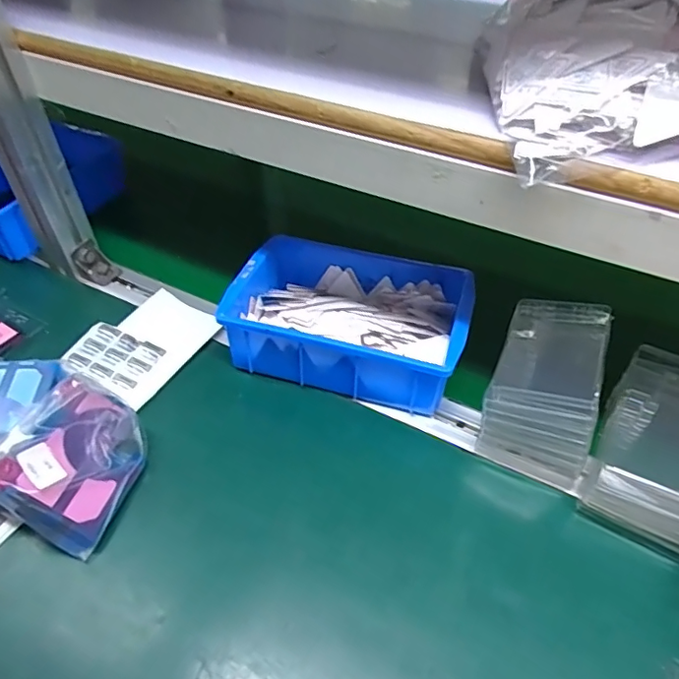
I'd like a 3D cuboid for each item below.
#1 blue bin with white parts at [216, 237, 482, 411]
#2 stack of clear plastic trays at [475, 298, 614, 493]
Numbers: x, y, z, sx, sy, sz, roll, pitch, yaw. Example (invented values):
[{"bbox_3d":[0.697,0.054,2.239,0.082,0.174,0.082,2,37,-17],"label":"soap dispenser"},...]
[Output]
[{"bbox_3d":[0.011,-0.021,0.490,0.194,0.064,0.136,12,46,11],"label":"blue bin with white parts"},{"bbox_3d":[0.165,0.035,0.439,0.077,0.073,0.125,18,47,17],"label":"stack of clear plastic trays"}]

